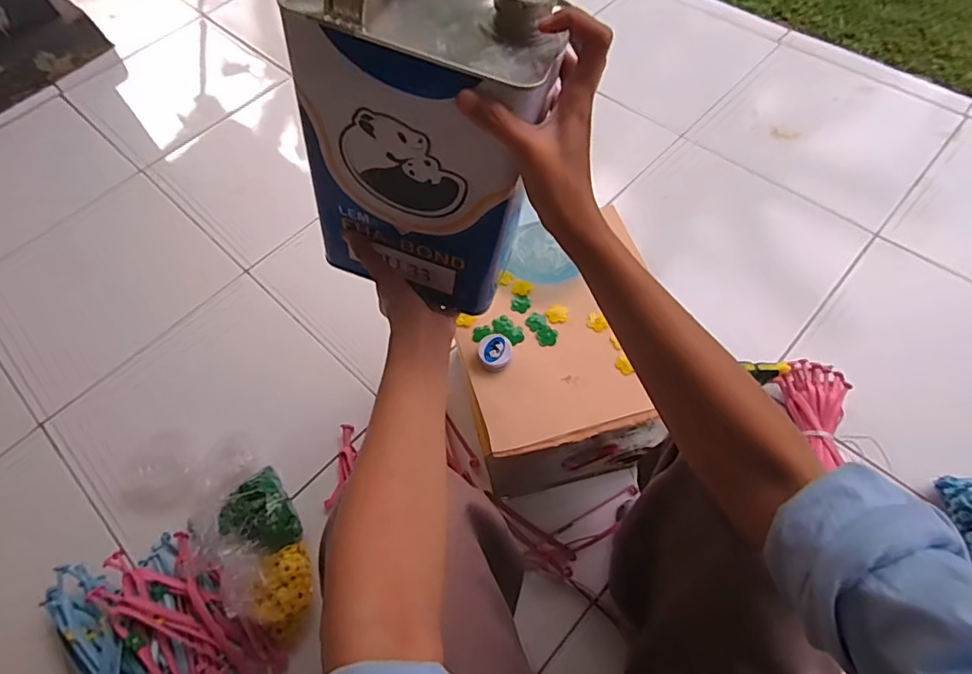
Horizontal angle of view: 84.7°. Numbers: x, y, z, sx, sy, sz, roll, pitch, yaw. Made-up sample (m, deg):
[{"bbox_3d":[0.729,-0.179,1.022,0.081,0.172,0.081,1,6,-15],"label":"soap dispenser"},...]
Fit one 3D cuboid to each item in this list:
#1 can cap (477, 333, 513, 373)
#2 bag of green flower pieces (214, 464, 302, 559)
[{"bbox_3d":[0.010,0.018,0.586,0.037,0.015,0.039,-2,61,3],"label":"can cap"},{"bbox_3d":[-0.317,0.243,0.724,0.095,0.052,0.121,-37,65,-15],"label":"bag of green flower pieces"}]

